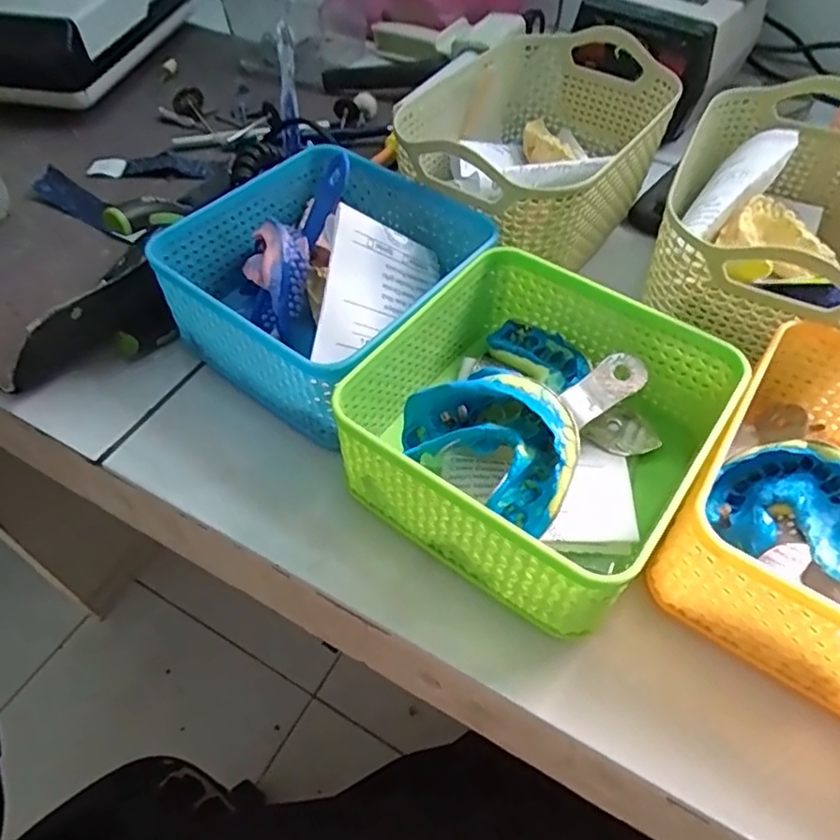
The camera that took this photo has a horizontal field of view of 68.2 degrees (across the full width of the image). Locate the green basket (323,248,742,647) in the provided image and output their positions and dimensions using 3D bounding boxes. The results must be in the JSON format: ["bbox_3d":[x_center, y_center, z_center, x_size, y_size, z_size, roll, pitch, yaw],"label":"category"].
[{"bbox_3d":[0.050,0.004,0.272,0.128,0.067,0.128,32,58,21],"label":"green basket"}]

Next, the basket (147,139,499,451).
[{"bbox_3d":[-0.046,-0.071,0.324,0.131,0.070,0.134,32,58,21],"label":"basket"}]

